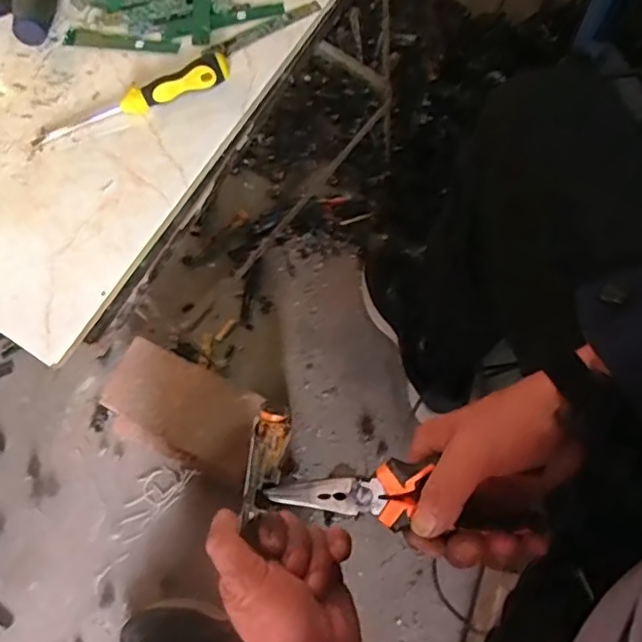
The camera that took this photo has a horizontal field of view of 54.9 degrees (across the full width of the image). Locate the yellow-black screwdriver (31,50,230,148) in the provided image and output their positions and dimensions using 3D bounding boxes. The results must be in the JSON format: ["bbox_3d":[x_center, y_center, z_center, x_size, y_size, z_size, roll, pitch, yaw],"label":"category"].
[{"bbox_3d":[-0.144,-0.166,0.461,0.153,0.022,0.028,-22,69,-1],"label":"yellow-black screwdriver"}]

